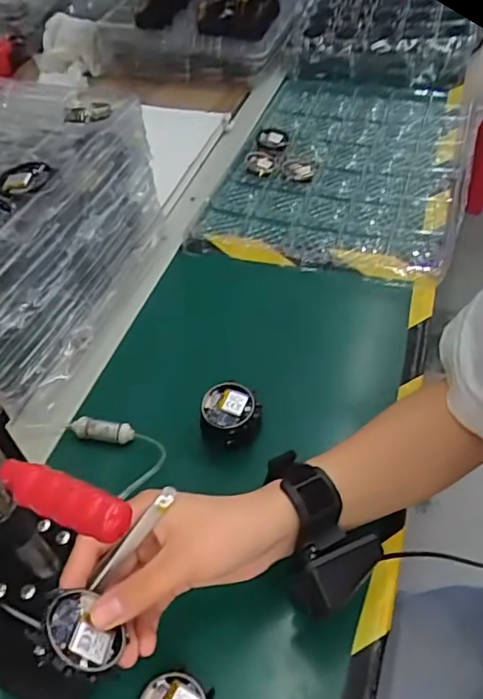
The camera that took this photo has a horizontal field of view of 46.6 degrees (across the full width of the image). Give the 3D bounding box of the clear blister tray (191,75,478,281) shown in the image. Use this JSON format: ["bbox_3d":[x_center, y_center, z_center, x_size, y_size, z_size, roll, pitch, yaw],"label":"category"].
[{"bbox_3d":[0.143,-0.254,0.760,0.304,0.024,0.423,10,49,16],"label":"clear blister tray"}]

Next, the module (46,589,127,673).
[{"bbox_3d":[-0.084,0.149,0.293,0.044,0.006,0.039,41,19,9],"label":"module"}]

